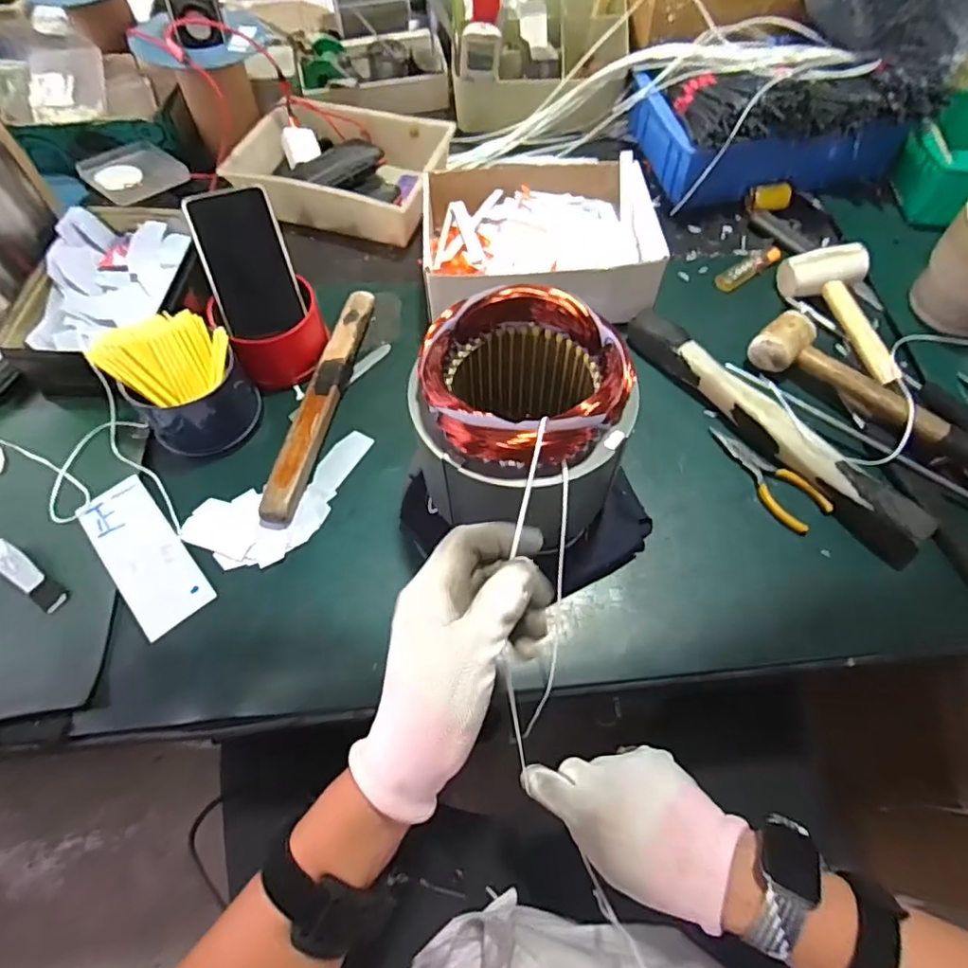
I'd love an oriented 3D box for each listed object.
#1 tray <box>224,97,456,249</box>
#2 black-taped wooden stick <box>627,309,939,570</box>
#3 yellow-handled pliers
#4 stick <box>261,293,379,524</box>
[{"bbox_3d":[-0.174,-0.392,0.705,0.248,0.054,0.175,13,63,8],"label":"tray"},{"bbox_3d":[0.259,-0.060,0.526,0.041,0.030,0.322,-35,67,-16],"label":"black-taped wooden stick"},{"bbox_3d":[0.253,-0.008,0.516,0.044,0.014,0.118,-34,67,-16],"label":"yellow-handled pliers"},{"bbox_3d":[-0.156,-0.087,0.549,0.030,0.023,0.269,10,63,6],"label":"stick"}]

